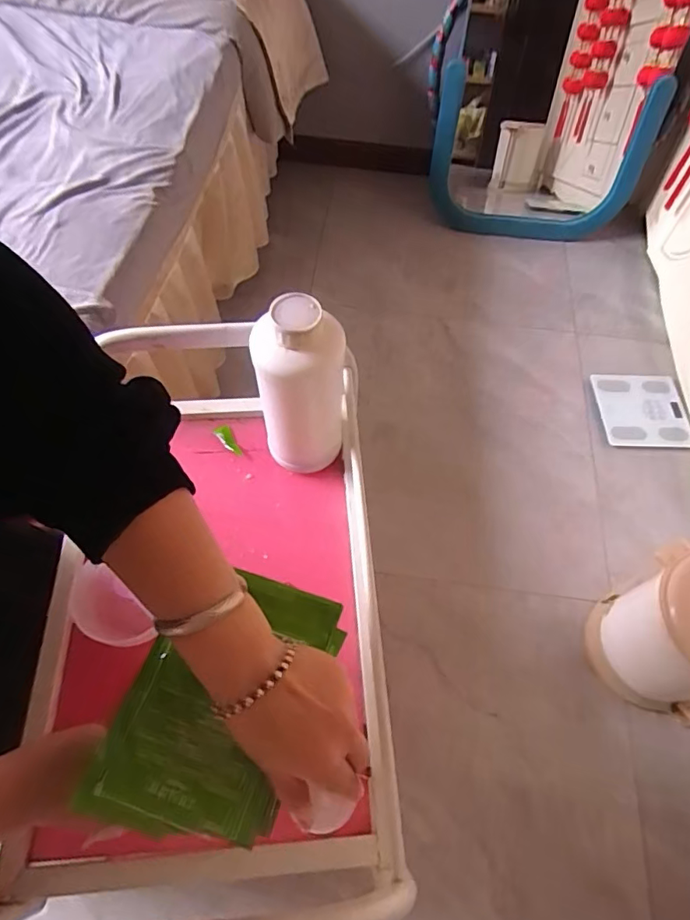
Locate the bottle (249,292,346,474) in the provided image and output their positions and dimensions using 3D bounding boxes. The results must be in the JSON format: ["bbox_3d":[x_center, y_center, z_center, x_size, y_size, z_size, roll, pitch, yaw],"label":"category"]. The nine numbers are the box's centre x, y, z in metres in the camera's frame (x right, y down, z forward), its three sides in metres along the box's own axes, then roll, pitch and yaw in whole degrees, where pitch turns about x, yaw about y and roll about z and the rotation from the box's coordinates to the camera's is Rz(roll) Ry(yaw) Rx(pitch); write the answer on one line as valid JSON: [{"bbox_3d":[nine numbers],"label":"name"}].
[{"bbox_3d":[-0.045,-0.069,0.546,0.085,0.212,0.071,-6,61,-5],"label":"bottle"}]

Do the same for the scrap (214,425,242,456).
[{"bbox_3d":[-0.148,-0.023,0.652,0.020,0.010,0.047,-23,62,-14],"label":"scrap"}]

